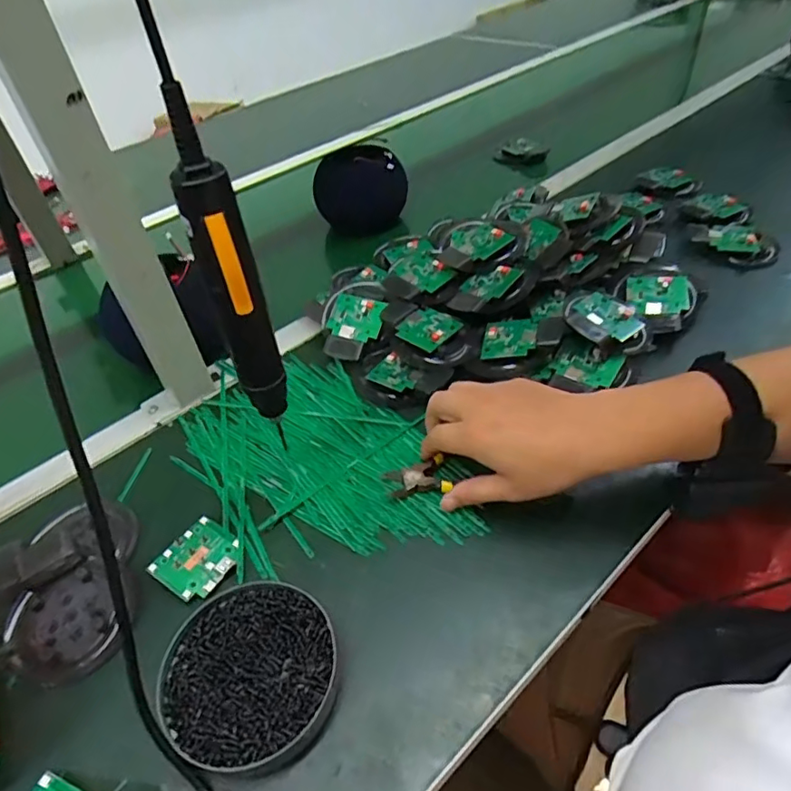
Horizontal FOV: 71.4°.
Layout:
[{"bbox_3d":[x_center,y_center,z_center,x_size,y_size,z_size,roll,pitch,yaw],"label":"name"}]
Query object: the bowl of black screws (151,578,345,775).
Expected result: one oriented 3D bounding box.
[{"bbox_3d":[-0.096,0.181,0.361,0.114,0.020,0.108,-4,44,4],"label":"bowl of black screws"}]

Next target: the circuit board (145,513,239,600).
[{"bbox_3d":[-0.153,0.127,0.429,0.054,0.011,0.057,20,50,25],"label":"circuit board"}]

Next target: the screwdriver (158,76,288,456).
[{"bbox_3d":[-0.098,-0.061,0.341,0.033,0.221,0.033,-19,45,-12],"label":"screwdriver"}]

